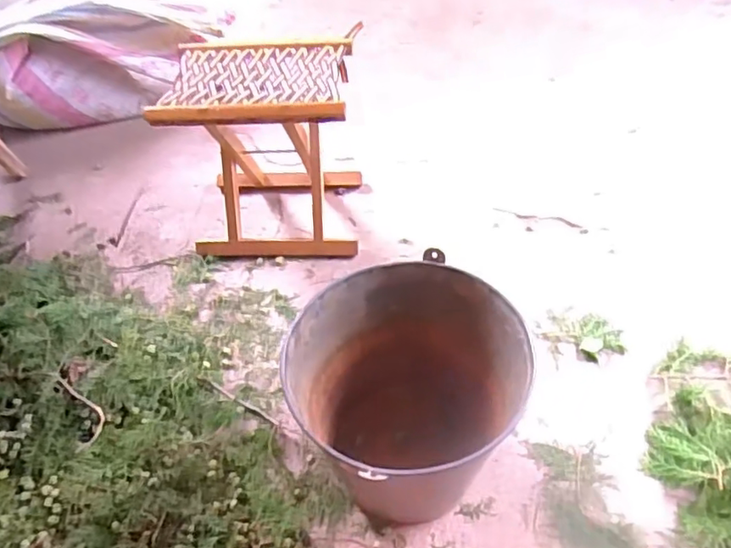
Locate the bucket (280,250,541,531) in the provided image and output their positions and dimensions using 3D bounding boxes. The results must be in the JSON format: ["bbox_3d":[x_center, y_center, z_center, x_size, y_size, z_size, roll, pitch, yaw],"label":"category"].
[{"bbox_3d":[0.061,0.155,0.793,0.254,0.247,0.240,-2,45,2],"label":"bucket"}]

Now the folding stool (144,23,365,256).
[{"bbox_3d":[-0.174,-0.230,1.127,0.308,0.337,0.261,0,45,3],"label":"folding stool"}]

